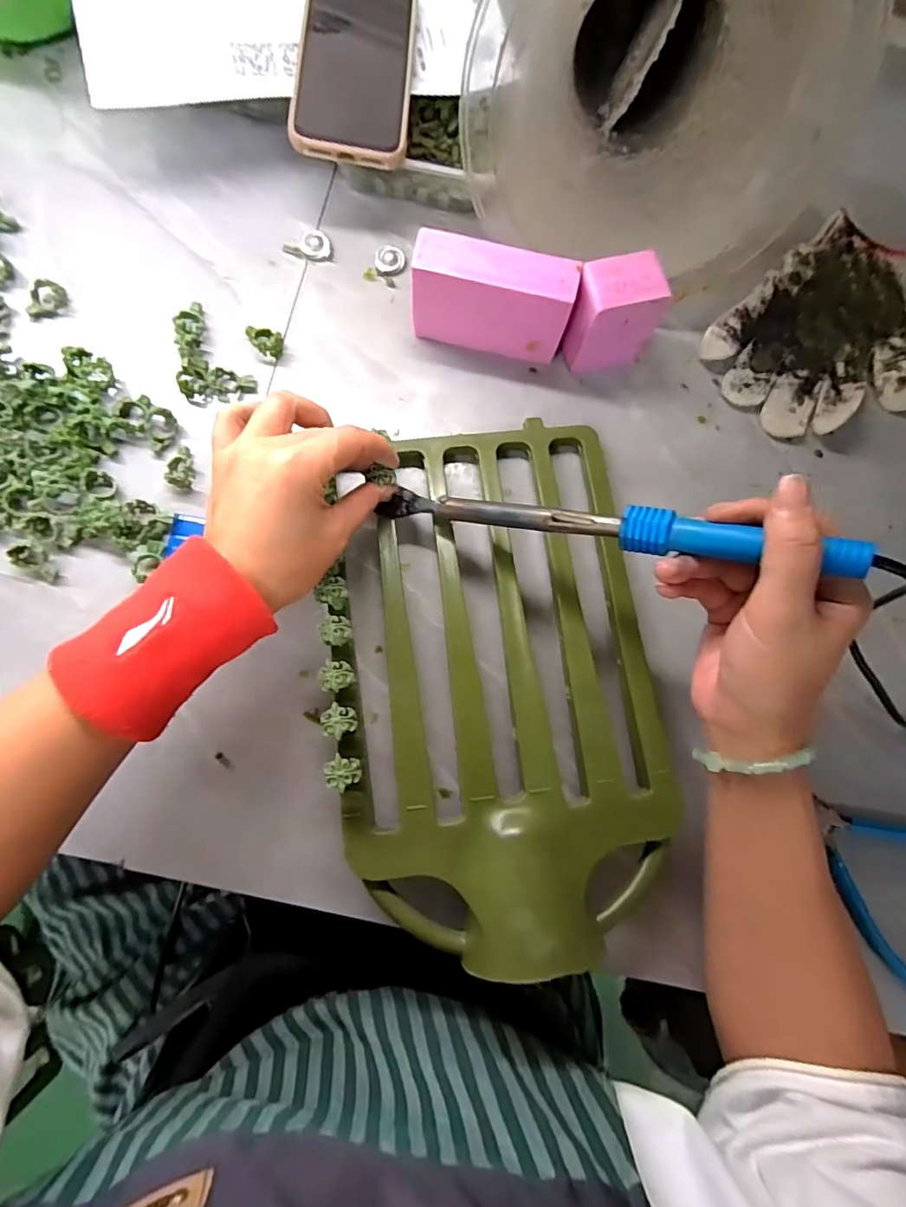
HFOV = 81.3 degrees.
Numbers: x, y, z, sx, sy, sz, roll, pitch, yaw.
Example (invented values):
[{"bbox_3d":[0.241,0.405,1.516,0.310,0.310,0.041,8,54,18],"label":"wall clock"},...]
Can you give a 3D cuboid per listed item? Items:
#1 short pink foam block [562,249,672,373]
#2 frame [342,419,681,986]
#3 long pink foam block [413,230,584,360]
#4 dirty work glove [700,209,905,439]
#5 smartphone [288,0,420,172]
[{"bbox_3d":[0.112,-0.204,0.376,0.064,0.070,0.044,-15,83,-6],"label":"short pink foam block"},{"bbox_3d":[0.027,0.035,0.327,0.198,0.088,0.326,-3,81,-5],"label":"frame"},{"bbox_3d":[0.027,-0.211,0.369,0.105,0.067,0.034,11,80,-2],"label":"long pink foam block"},{"bbox_3d":[0.301,-0.206,0.414,0.185,0.021,0.145,-44,87,-9],"label":"dirty work glove"},{"bbox_3d":[-0.068,-0.391,0.375,0.078,0.016,0.173,4,81,-4],"label":"smartphone"}]

